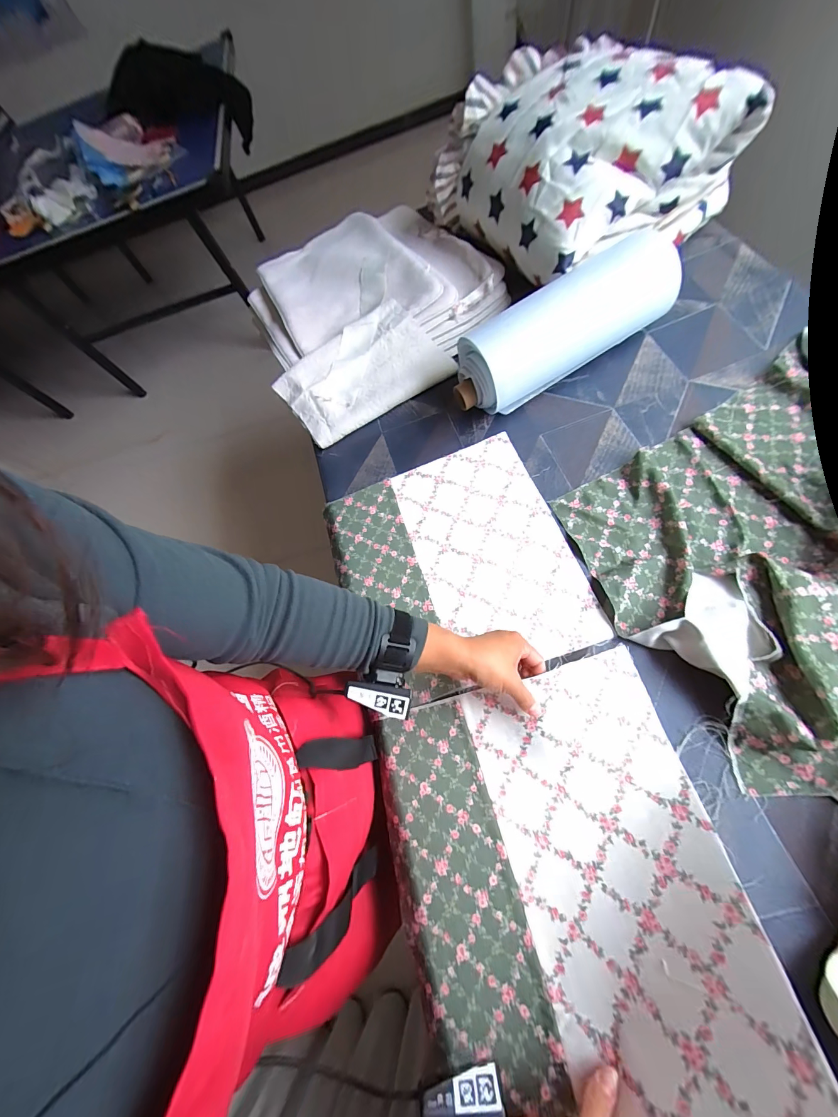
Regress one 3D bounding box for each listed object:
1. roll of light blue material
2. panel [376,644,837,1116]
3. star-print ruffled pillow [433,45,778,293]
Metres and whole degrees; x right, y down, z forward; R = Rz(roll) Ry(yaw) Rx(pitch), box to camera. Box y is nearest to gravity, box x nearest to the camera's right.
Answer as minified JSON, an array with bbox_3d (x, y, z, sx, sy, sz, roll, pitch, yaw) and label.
[{"bbox_3d":[0.223,-0.374,0.597,0.365,0.088,0.121,-29,68,8],"label":"roll of light blue material"},{"bbox_3d":[0.128,0.322,0.374,0.335,0.077,0.370,-21,63,12],"label":"panel"},{"bbox_3d":[0.274,-0.711,0.668,0.337,0.206,0.404,-31,69,-9],"label":"star-print ruffled pillow"}]

